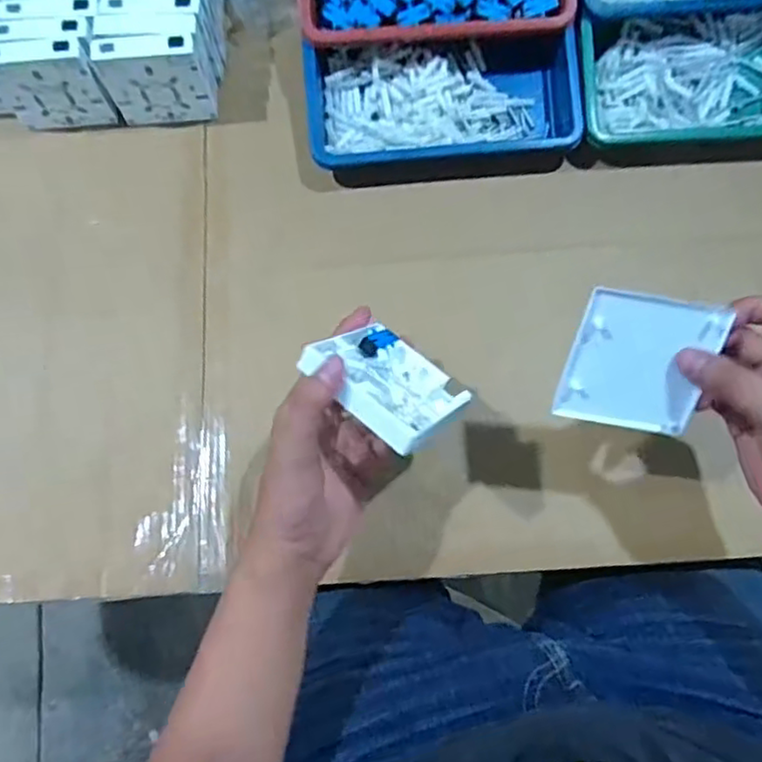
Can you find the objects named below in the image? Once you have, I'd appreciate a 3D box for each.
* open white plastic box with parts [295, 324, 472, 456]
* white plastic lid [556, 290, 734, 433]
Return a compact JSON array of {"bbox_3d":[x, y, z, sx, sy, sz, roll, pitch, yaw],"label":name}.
[{"bbox_3d":[0.007,-0.001,0.415,0.084,0.091,0.013,44,123,12],"label":"open white plastic box with parts"},{"bbox_3d":[0.155,-0.010,0.395,0.084,0.005,0.085,9,116,-3],"label":"white plastic lid"}]

